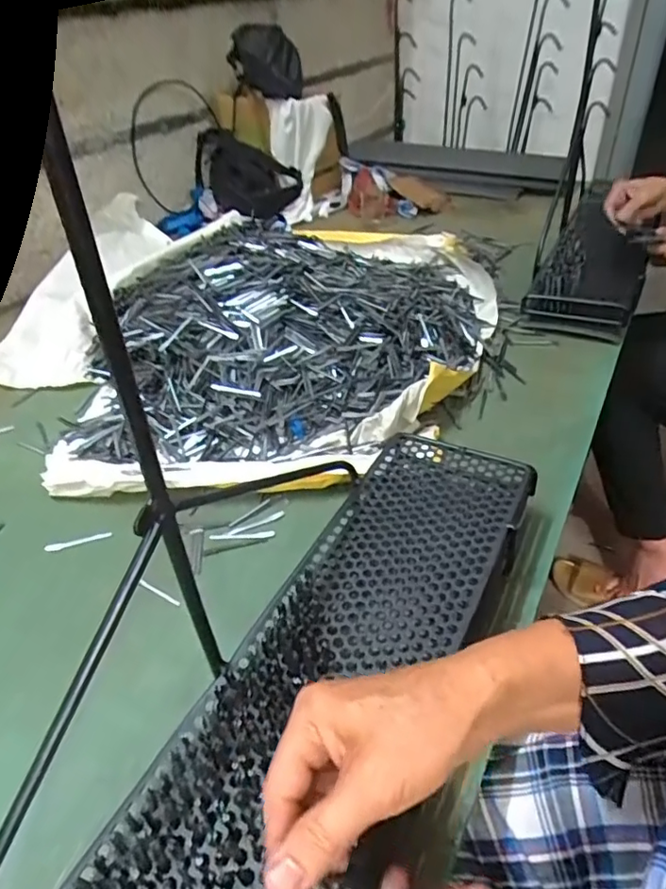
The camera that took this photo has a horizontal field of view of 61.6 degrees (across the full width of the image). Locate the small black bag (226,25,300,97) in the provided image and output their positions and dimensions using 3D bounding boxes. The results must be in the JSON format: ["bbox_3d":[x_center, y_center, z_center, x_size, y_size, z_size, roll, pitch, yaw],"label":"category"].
[{"bbox_3d":[-0.154,-0.851,1.243,0.172,0.138,0.029,17,58,22],"label":"small black bag"}]

